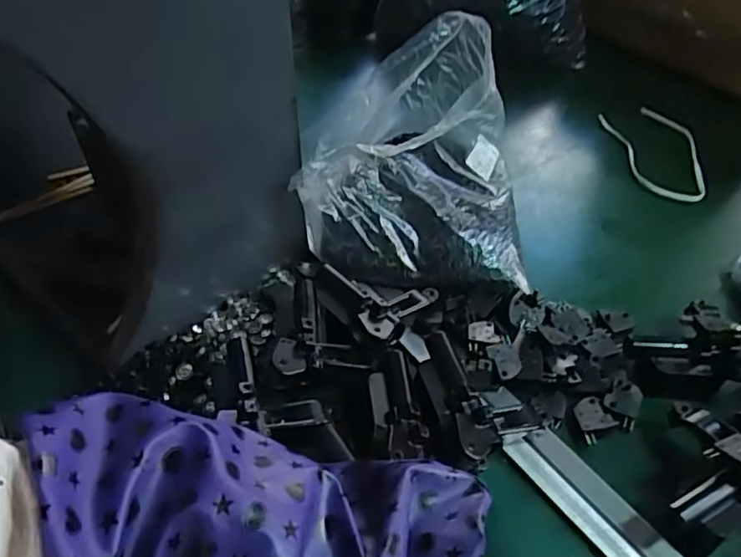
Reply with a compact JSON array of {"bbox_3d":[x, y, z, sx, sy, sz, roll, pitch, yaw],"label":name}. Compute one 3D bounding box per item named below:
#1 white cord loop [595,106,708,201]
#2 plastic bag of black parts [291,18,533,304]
[{"bbox_3d":[0.328,-0.149,0.689,0.085,0.018,0.175,-1,45,-2],"label":"white cord loop"},{"bbox_3d":[0.037,-0.093,0.490,0.185,0.175,0.127,-2,45,-3],"label":"plastic bag of black parts"}]

